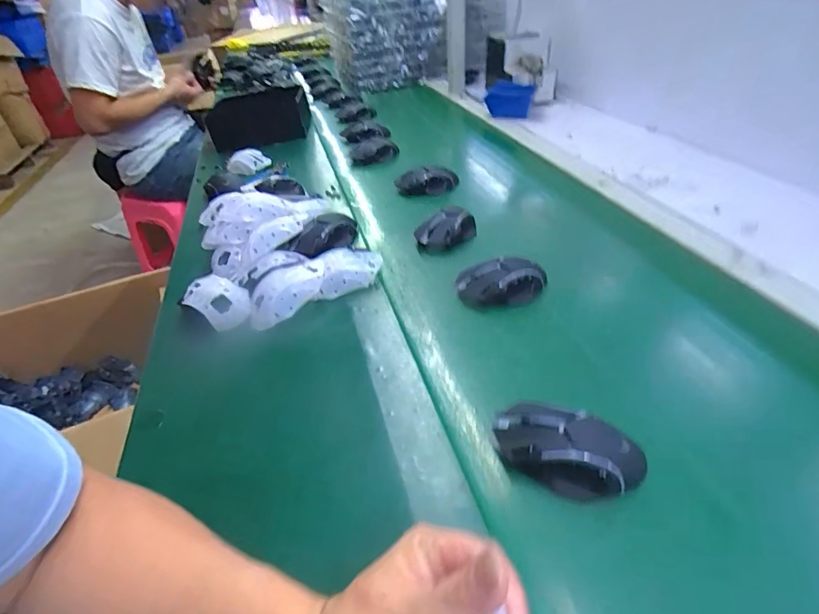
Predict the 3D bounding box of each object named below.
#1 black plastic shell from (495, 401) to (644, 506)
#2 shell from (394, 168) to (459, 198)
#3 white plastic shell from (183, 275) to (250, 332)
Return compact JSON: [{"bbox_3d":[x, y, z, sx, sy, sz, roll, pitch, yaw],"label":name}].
[{"bbox_3d":[0.129,0.116,0.365,0.115,0.033,0.057,16,43,27],"label":"black plastic shell"},{"bbox_3d":[0.032,-0.232,0.807,0.117,0.039,0.051,-5,38,2],"label":"shell"},{"bbox_3d":[-0.239,-0.002,0.562,0.097,0.047,0.061,16,43,27],"label":"white plastic shell"}]

